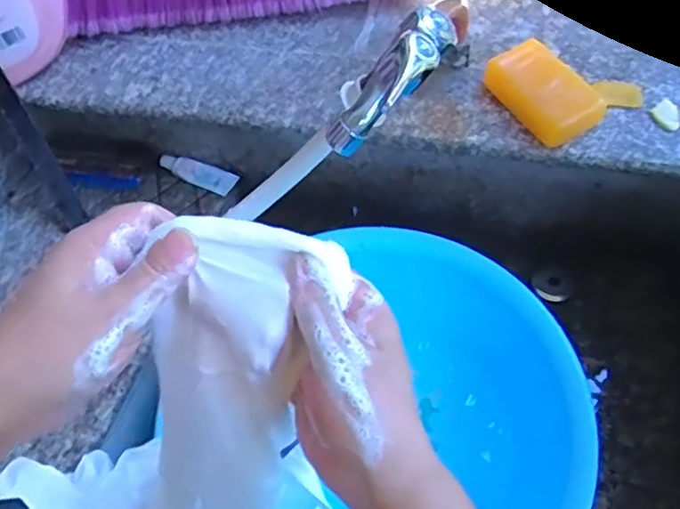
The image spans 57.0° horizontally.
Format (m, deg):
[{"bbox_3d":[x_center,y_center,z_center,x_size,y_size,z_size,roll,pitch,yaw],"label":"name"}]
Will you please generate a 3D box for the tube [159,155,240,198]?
[{"bbox_3d":[-0.166,-0.096,0.733,0.091,0.015,0.031,19,63,14],"label":"tube"}]

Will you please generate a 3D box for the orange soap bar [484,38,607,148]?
[{"bbox_3d":[0.183,-0.144,0.564,0.061,0.027,0.101,-33,63,-14],"label":"orange soap bar"}]

